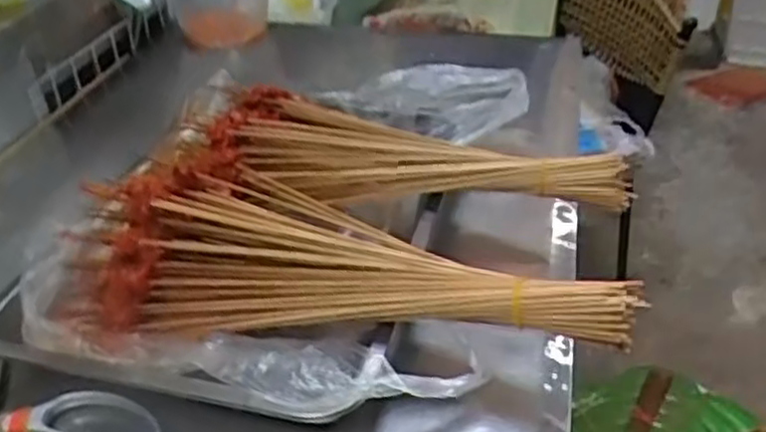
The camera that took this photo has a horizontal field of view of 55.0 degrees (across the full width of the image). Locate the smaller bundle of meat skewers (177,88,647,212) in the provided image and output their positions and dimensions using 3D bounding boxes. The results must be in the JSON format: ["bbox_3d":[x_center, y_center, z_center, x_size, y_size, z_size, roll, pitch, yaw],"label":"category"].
[{"bbox_3d":[0.011,-0.063,0.657,0.383,0.048,0.140,6,35,10],"label":"smaller bundle of meat skewers"}]

